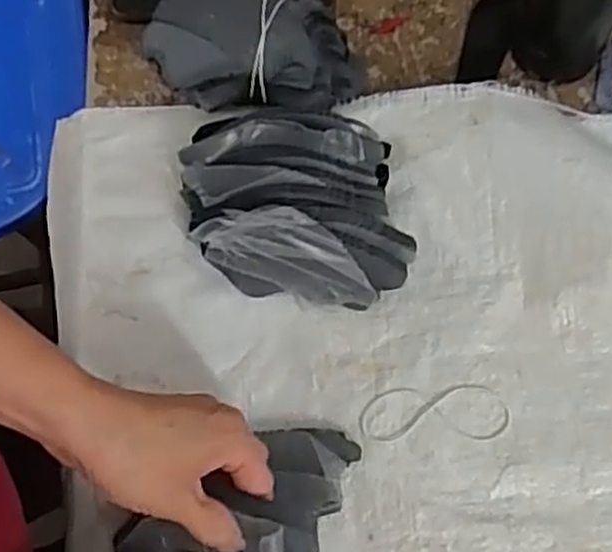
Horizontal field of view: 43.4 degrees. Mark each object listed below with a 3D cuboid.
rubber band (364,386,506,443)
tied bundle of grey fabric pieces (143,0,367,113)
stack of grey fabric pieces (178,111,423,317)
[{"bbox_3d":[0.080,0.085,0.479,0.092,0.004,0.034,-1,74,1],"label":"rubber band"},{"bbox_3d":[-0.033,-0.149,0.528,0.140,0.057,0.079,14,75,6],"label":"tied bundle of grey fabric pieces"},{"bbox_3d":[-0.005,-0.048,0.494,0.150,0.065,0.117,7,74,4],"label":"stack of grey fabric pieces"}]

